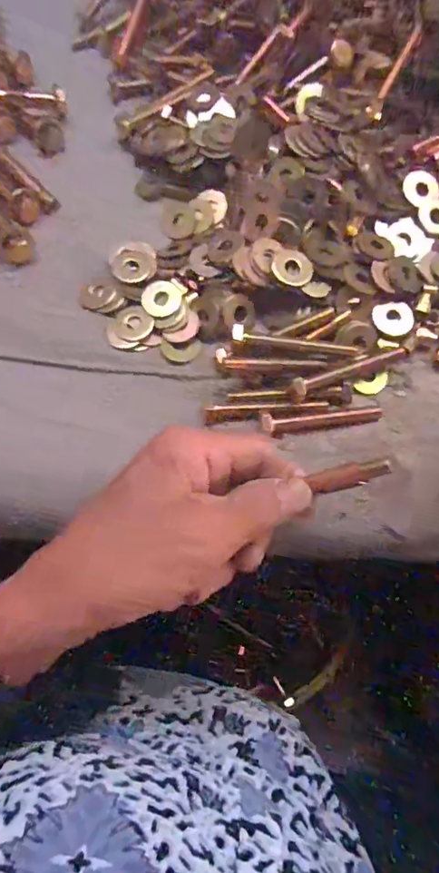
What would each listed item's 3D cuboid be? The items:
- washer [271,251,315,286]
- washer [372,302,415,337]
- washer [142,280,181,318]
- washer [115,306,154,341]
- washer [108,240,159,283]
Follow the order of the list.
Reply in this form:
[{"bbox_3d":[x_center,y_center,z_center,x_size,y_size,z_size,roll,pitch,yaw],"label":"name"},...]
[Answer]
[{"bbox_3d":[0.037,-0.086,0.260,0.021,0.004,0.020,2,73,-6],"label":"washer"},{"bbox_3d":[0.093,-0.063,0.270,0.020,0.005,0.019,0,71,-1],"label":"washer"},{"bbox_3d":[-0.032,-0.076,0.277,0.021,0.004,0.023,0,71,-1],"label":"washer"},{"bbox_3d":[-0.046,-0.061,0.274,0.020,0.004,0.020,0,71,-1],"label":"washer"},{"bbox_3d":[-0.048,-0.099,0.289,0.026,0.004,0.030,-6,71,-4],"label":"washer"}]

